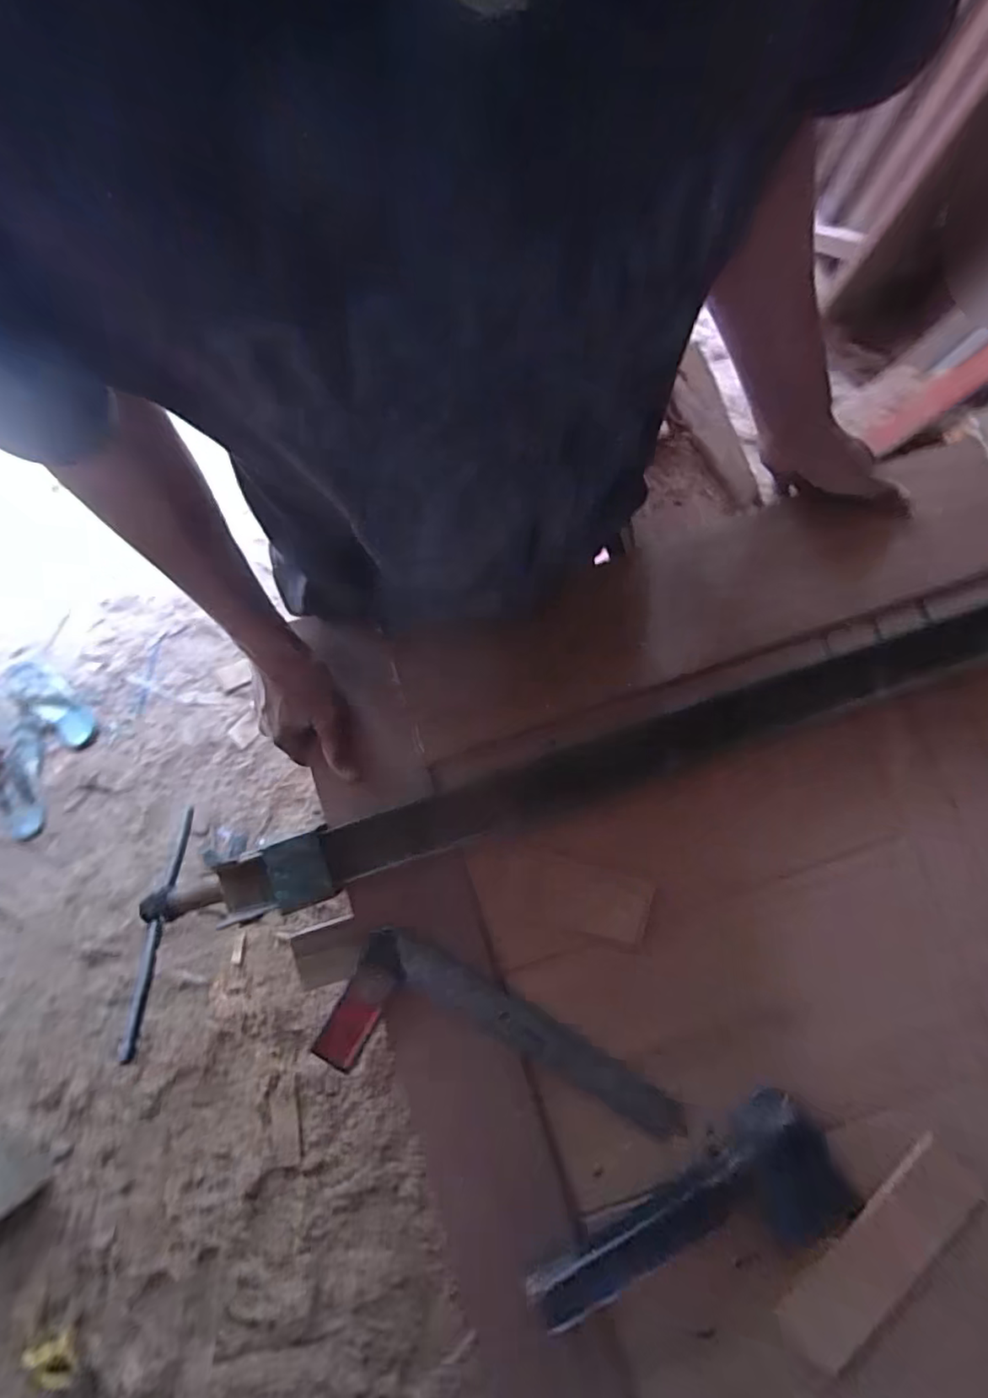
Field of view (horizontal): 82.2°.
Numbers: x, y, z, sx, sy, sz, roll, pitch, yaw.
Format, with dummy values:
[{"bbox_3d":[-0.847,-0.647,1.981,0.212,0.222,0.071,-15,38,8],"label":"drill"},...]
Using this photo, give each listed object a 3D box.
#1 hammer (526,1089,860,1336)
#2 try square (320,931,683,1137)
[{"bbox_3d":[0.147,0.407,0.446,0.254,0.029,0.083,-23,85,-1],"label":"hammer"},{"bbox_3d":[0.005,0.309,0.478,0.294,0.011,0.113,25,86,3],"label":"try square"}]

